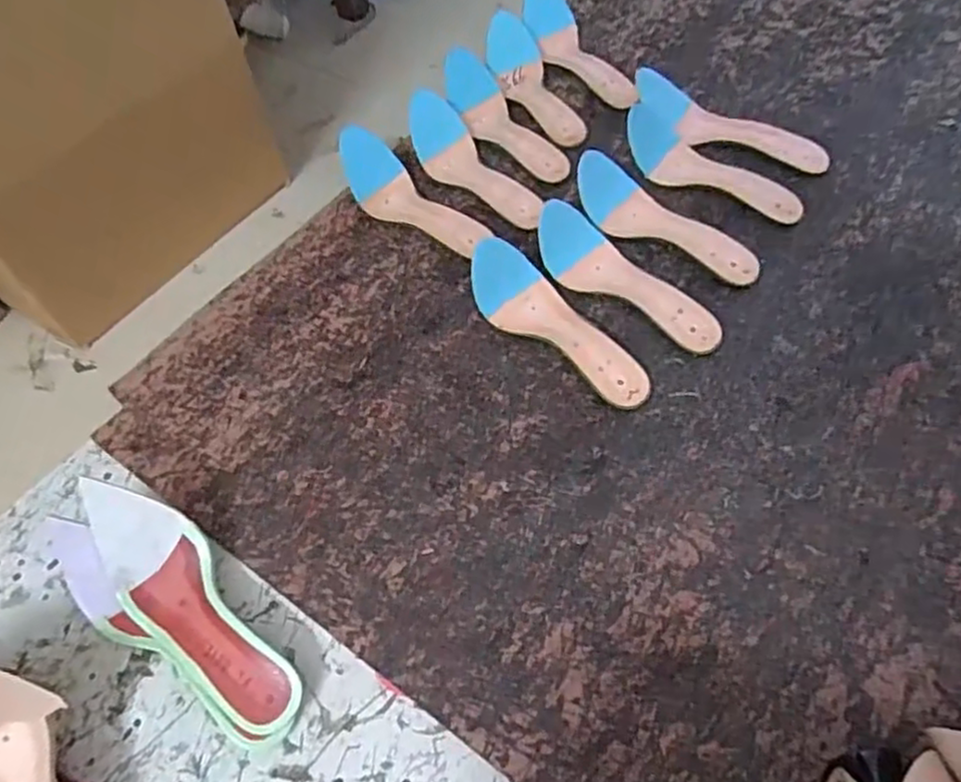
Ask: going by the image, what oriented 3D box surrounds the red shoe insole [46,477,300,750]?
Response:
[{"bbox_3d":[-0.235,0.161,0.529,0.250,0.067,0.098,27,62,20],"label":"red shoe insole"}]

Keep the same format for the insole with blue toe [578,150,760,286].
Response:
[{"bbox_3d":[0.199,-0.186,0.727,0.214,0.056,0.063,28,63,21],"label":"insole with blue toe"}]

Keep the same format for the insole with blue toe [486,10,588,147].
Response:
[{"bbox_3d":[0.066,-0.406,0.888,0.073,0.051,0.233,-19,57,-8],"label":"insole with blue toe"}]

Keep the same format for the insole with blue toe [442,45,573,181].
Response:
[{"bbox_3d":[0.027,-0.339,0.848,0.085,0.053,0.231,-22,58,-10],"label":"insole with blue toe"}]

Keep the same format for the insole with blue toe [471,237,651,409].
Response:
[{"bbox_3d":[0.077,-0.065,0.664,0.211,0.042,0.068,42,68,13],"label":"insole with blue toe"}]

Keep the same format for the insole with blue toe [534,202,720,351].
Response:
[{"bbox_3d":[0.153,-0.118,0.690,0.209,0.058,0.071,30,63,21],"label":"insole with blue toe"}]

